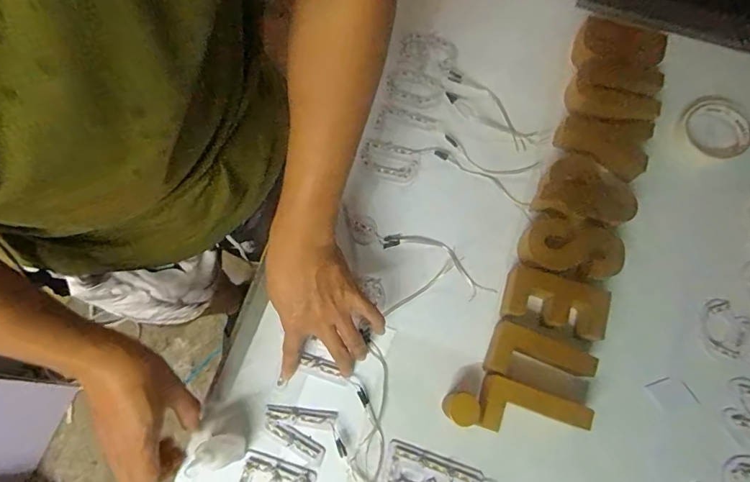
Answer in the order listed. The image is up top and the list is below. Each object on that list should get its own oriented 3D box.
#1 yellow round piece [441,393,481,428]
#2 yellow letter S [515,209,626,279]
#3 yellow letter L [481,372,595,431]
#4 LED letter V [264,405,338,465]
[{"bbox_3d":[0.095,0.186,0.492,0.034,0.044,0.033,0,73,-1],"label":"yellow round piece"},{"bbox_3d":[0.240,0.008,0.545,0.114,0.028,0.076,20,74,5],"label":"yellow letter S"},{"bbox_3d":[0.169,0.190,0.483,0.113,0.032,0.056,19,74,5],"label":"yellow letter L"},{"bbox_3d":[-0.086,0.216,0.496,0.078,0.006,0.053,7,73,1],"label":"LED letter V"}]

